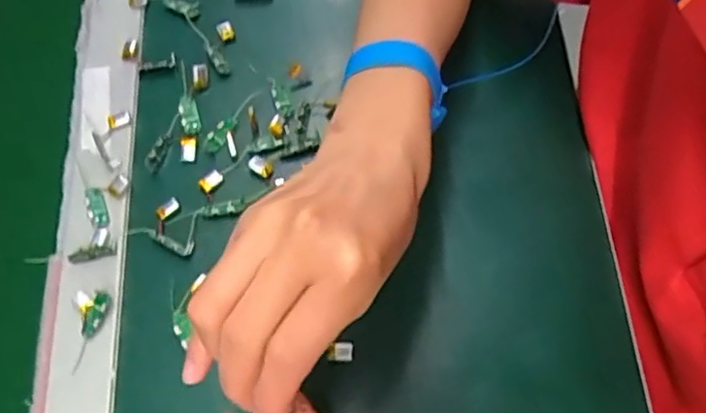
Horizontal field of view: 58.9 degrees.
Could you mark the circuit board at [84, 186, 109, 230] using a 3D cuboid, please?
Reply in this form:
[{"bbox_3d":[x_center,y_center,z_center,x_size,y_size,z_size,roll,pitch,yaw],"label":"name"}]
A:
[{"bbox_3d":[-0.166,0.000,0.406,0.012,0.004,0.030,-20,68,-5],"label":"circuit board"}]

